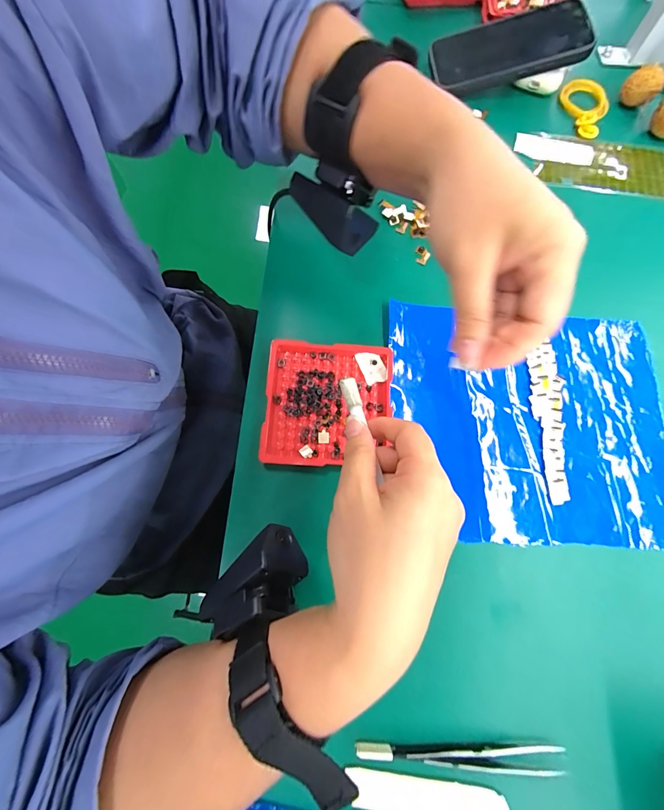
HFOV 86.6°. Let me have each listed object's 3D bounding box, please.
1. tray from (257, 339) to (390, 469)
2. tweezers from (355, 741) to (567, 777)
[{"bbox_3d":[-0.003,0.000,0.284,0.098,0.016,0.099,4,73,-1],"label":"tray"},{"bbox_3d":[0.079,0.214,0.217,0.127,0.012,0.013,5,73,0],"label":"tweezers"}]

